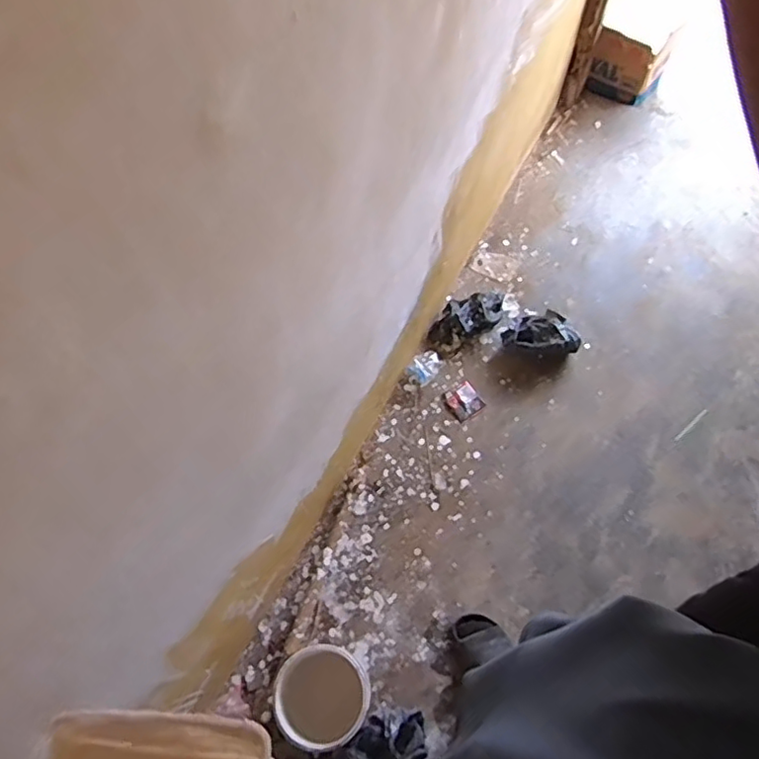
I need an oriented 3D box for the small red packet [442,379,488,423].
[{"bbox_3d":[0.225,0.056,1.629,0.087,0.007,0.090,-30,68,-13],"label":"small red packet"}]

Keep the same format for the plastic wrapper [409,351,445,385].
[{"bbox_3d":[0.124,-0.037,1.644,0.070,0.028,0.093,38,71,17],"label":"plastic wrapper"}]

